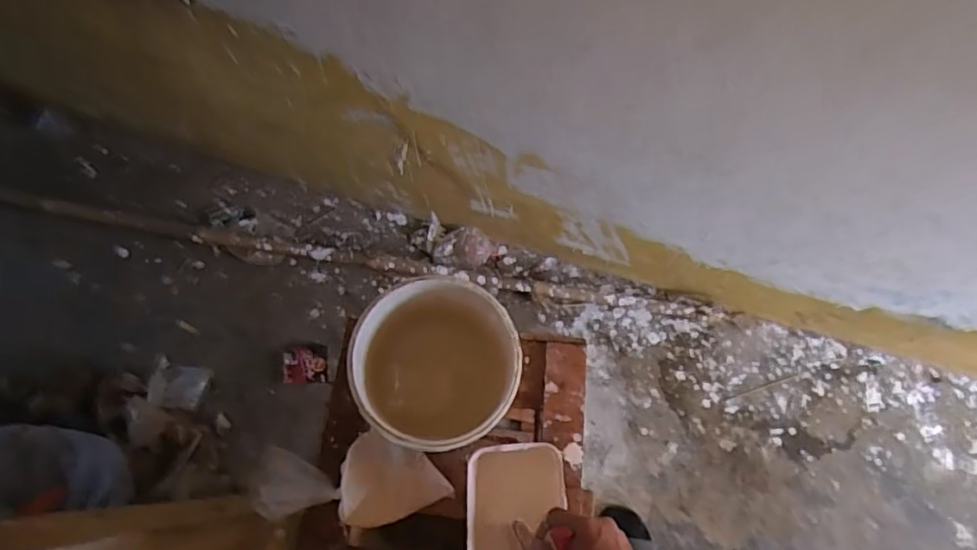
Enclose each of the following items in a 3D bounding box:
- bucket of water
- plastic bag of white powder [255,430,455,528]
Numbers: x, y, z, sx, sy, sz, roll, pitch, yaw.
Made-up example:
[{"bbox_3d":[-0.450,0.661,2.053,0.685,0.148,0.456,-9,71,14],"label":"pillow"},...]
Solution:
[{"bbox_3d":[-0.059,0.115,0.723,0.178,0.191,0.186,-1,72,3],"label":"bucket of water"},{"bbox_3d":[-0.172,0.260,0.757,0.240,0.056,0.109,3,72,4],"label":"plastic bag of white powder"}]

